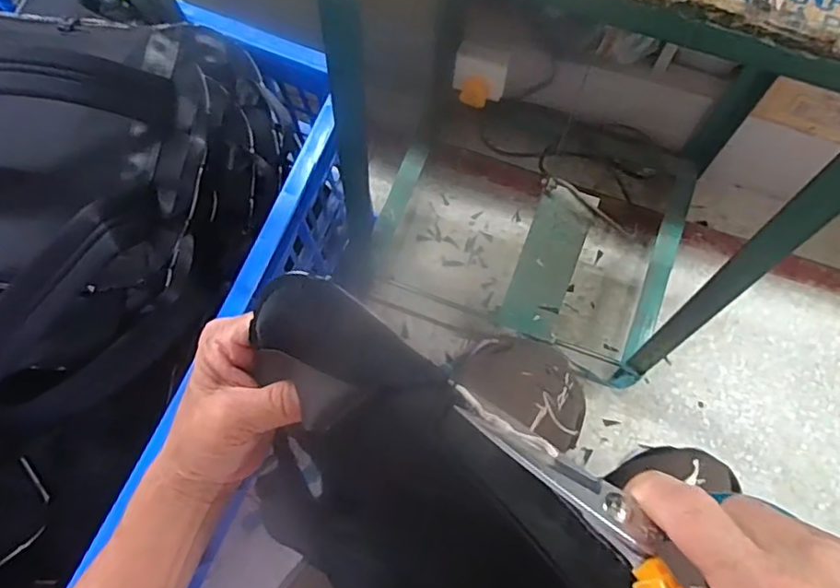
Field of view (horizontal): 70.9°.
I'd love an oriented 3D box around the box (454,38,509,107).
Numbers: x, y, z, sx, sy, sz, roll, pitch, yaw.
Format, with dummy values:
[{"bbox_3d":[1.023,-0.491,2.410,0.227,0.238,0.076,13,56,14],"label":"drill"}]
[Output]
[{"bbox_3d":[0.099,-0.361,0.979,0.089,0.089,0.060,15,75,6],"label":"box"}]

